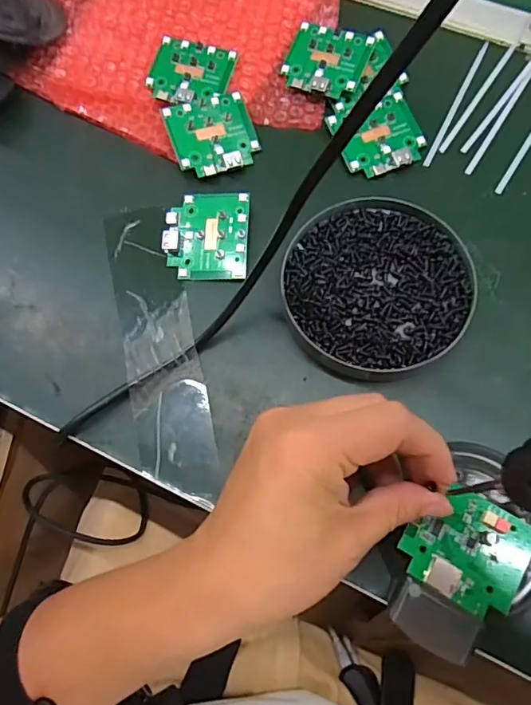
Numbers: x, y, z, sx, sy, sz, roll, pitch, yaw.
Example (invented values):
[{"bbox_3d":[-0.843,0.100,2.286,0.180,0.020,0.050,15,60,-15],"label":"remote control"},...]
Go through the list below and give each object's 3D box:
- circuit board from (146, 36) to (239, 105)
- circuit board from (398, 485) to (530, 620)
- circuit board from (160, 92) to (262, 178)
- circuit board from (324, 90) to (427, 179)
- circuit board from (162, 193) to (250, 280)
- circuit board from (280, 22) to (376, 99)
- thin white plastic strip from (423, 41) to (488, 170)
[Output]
[{"bbox_3d":[-0.055,-0.202,0.370,0.059,0.009,0.053,15,72,7],"label":"circuit board"},{"bbox_3d":[0.103,0.100,0.260,0.056,0.007,0.054,31,78,6],"label":"circuit board"},{"bbox_3d":[-0.036,-0.151,0.354,0.058,0.013,0.054,-18,78,-5],"label":"circuit board"},{"bbox_3d":[0.080,-0.151,0.358,0.060,0.007,0.054,-20,71,-5],"label":"circuit board"},{"bbox_3d":[-0.038,-0.076,0.335,0.054,0.013,0.057,2,71,3],"label":"circuit board"},{"bbox_3d":[0.044,-0.212,0.370,0.057,0.009,0.052,22,73,9],"label":"circuit board"},{"bbox_3d":[0.141,-0.184,0.375,0.006,0.008,0.124,25,73,10],"label":"thin white plastic strip"}]

